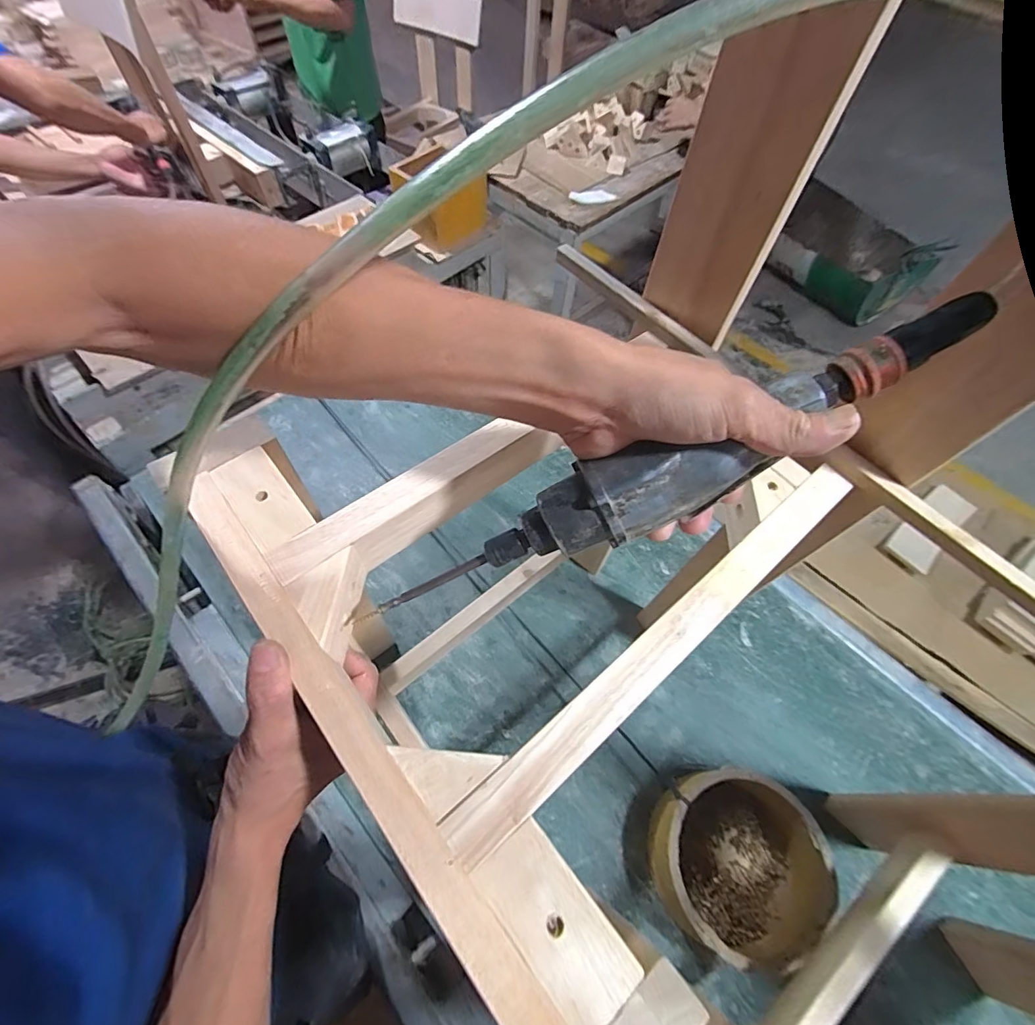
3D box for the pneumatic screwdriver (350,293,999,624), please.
[{"bbox_3d":[0.074,-0.017,0.278,0.363,0.039,0.042,-26,62,9],"label":"pneumatic screwdriver"}]

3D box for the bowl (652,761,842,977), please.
[{"bbox_3d":[0.312,0.480,0.683,0.231,0.102,0.211,1,60,-2],"label":"bowl"}]

